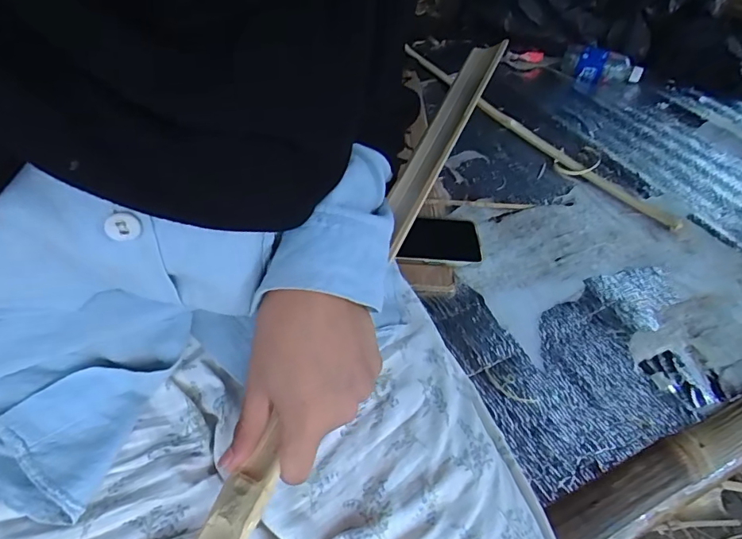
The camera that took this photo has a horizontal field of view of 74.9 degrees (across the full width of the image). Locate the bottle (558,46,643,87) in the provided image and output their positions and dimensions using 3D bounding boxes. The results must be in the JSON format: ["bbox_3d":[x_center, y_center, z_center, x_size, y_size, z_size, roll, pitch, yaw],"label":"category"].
[{"bbox_3d":[0.489,-0.431,1.039,0.159,0.068,0.057,25,51,17],"label":"bottle"}]

